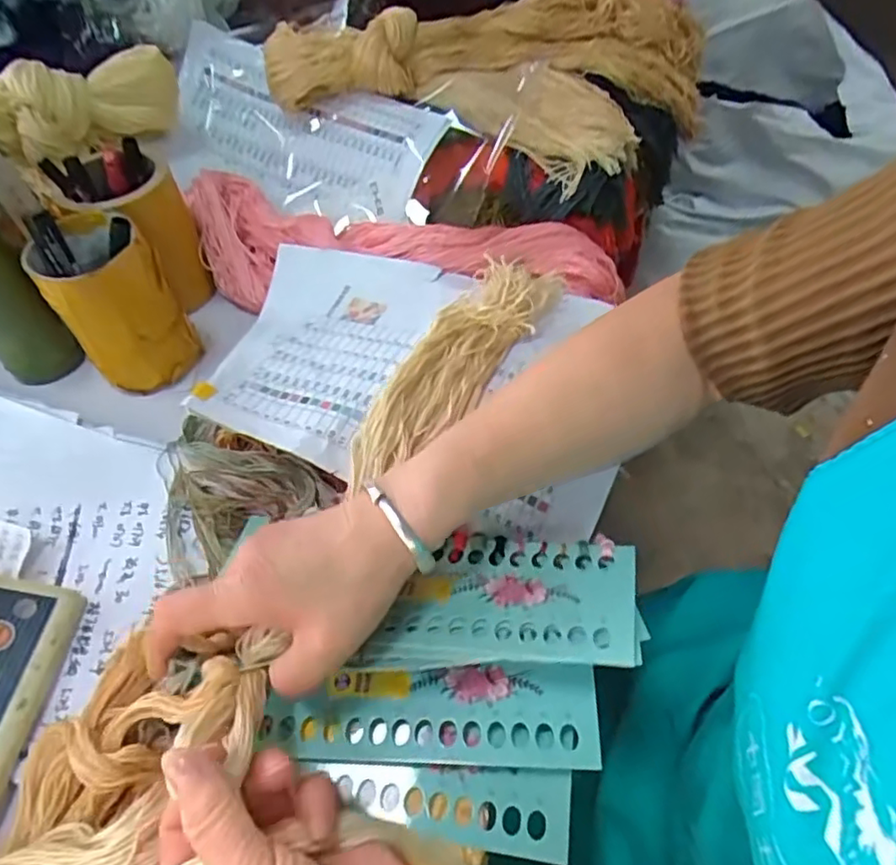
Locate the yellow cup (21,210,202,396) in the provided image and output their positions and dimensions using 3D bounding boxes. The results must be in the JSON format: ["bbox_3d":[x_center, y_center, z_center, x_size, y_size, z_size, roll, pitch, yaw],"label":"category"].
[{"bbox_3d":[-0.263,-0.102,0.495,0.078,0.123,0.082,-2,52,2],"label":"yellow cup"}]

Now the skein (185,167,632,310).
[{"bbox_3d":[-0.033,-0.167,0.567,0.393,0.076,0.116,3,52,6],"label":"skein"}]

